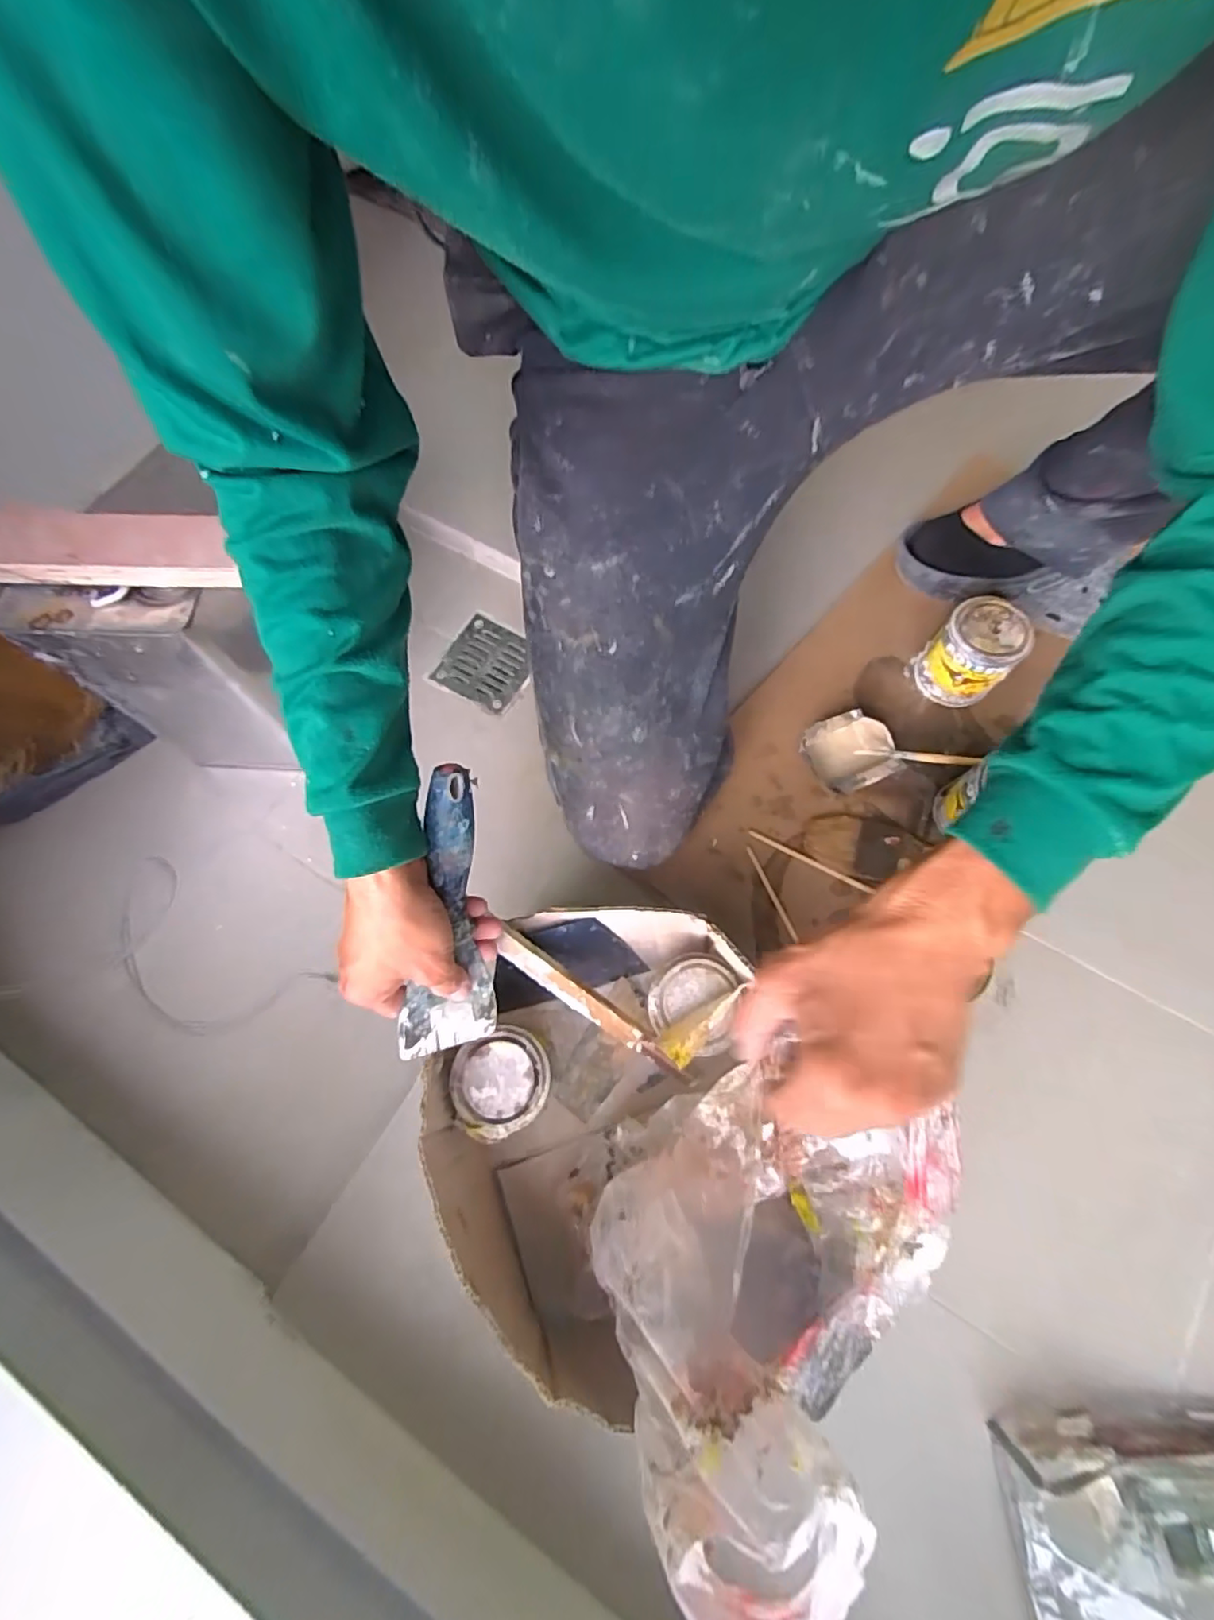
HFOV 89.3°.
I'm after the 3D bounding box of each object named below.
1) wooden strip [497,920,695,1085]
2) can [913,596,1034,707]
[{"bbox_3d":[-0.006,0.158,0.484,0.199,0.012,0.021,41,93,-12],"label":"wooden strip"},{"bbox_3d":[0.352,-0.150,0.600,0.075,0.095,0.067,40,77,15],"label":"can"}]

